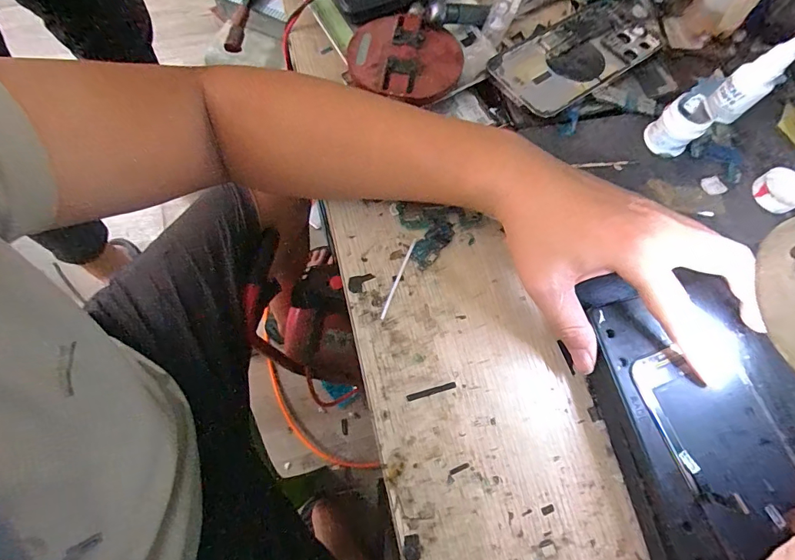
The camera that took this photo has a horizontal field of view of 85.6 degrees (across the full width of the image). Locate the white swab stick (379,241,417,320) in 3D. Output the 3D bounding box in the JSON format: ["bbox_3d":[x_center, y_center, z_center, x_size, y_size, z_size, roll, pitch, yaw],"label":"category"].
[{"bbox_3d":[0.001,-0.002,0.333,0.004,0.004,0.069,22,72,4],"label":"white swab stick"}]

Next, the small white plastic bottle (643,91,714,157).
[{"bbox_3d":[0.222,-0.122,0.340,0.034,0.036,0.032,41,74,10],"label":"small white plastic bottle"}]

